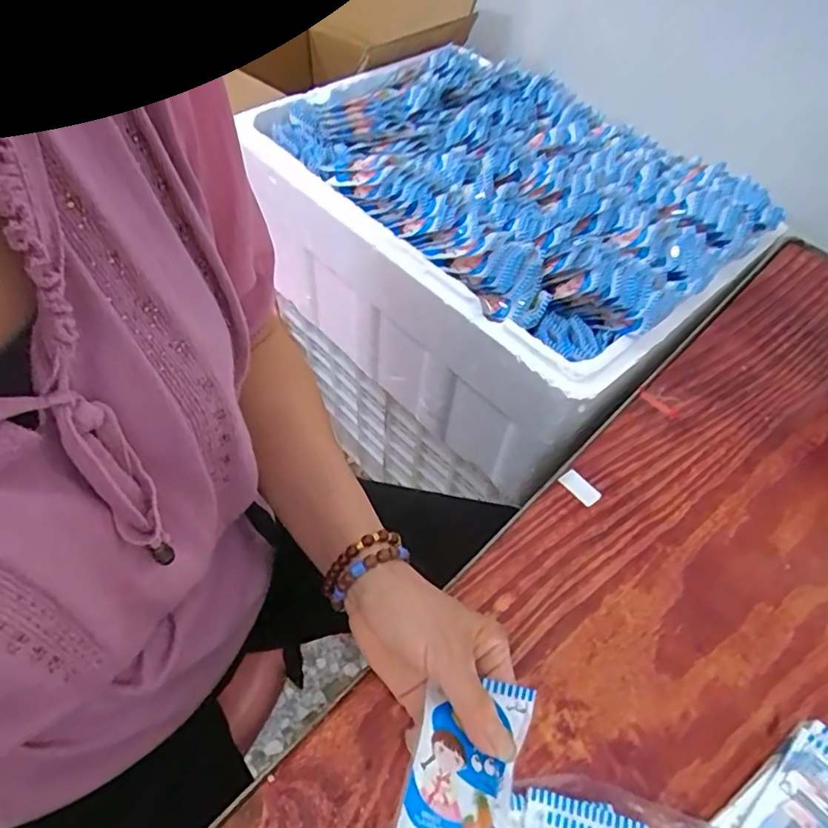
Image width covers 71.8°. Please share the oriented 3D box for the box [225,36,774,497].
[{"bbox_3d":[0.093,-0.226,0.730,0.385,0.227,0.535,-36,63,-24],"label":"box"}]

